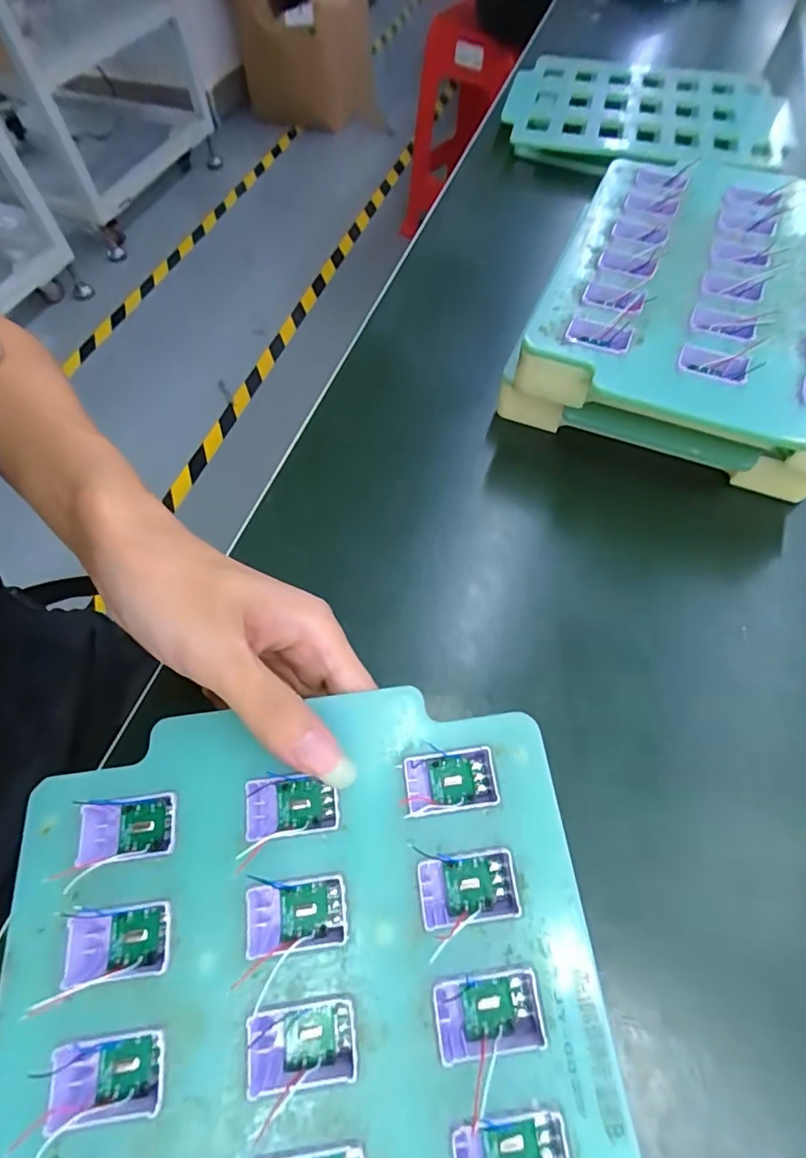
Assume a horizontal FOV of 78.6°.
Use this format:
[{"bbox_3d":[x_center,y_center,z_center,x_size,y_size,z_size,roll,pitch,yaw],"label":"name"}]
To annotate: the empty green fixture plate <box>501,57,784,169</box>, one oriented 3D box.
[{"bbox_3d":[0.220,-0.432,0.463,0.244,0.031,0.166,14,63,9],"label":"empty green fixture plate"}]

